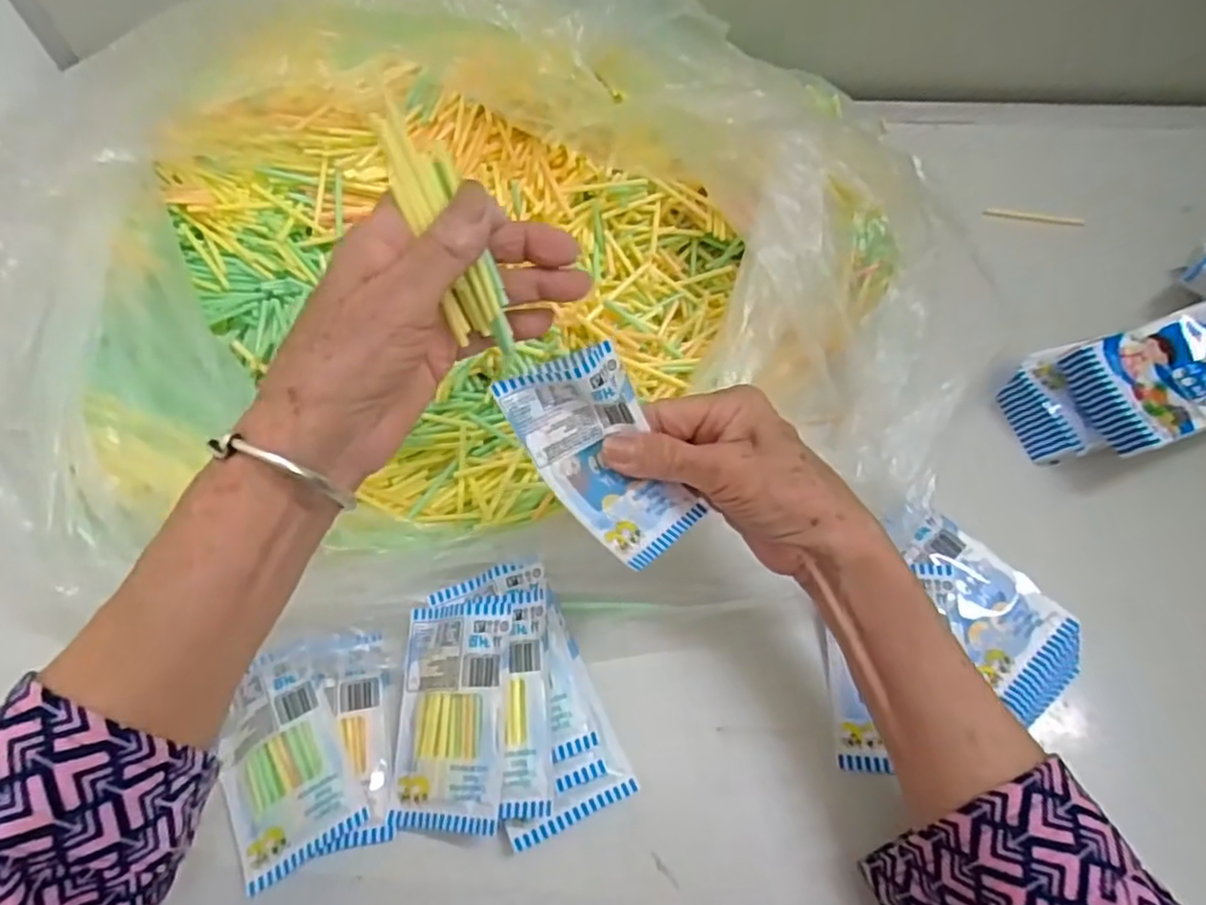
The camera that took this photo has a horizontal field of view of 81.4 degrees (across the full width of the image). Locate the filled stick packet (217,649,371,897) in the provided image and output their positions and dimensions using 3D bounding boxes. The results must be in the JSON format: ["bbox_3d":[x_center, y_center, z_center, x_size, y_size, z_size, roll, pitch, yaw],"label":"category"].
[{"bbox_3d":[-0.164,0.158,0.355,0.062,0.014,0.094,-30,65,-14],"label":"filled stick packet"}]

